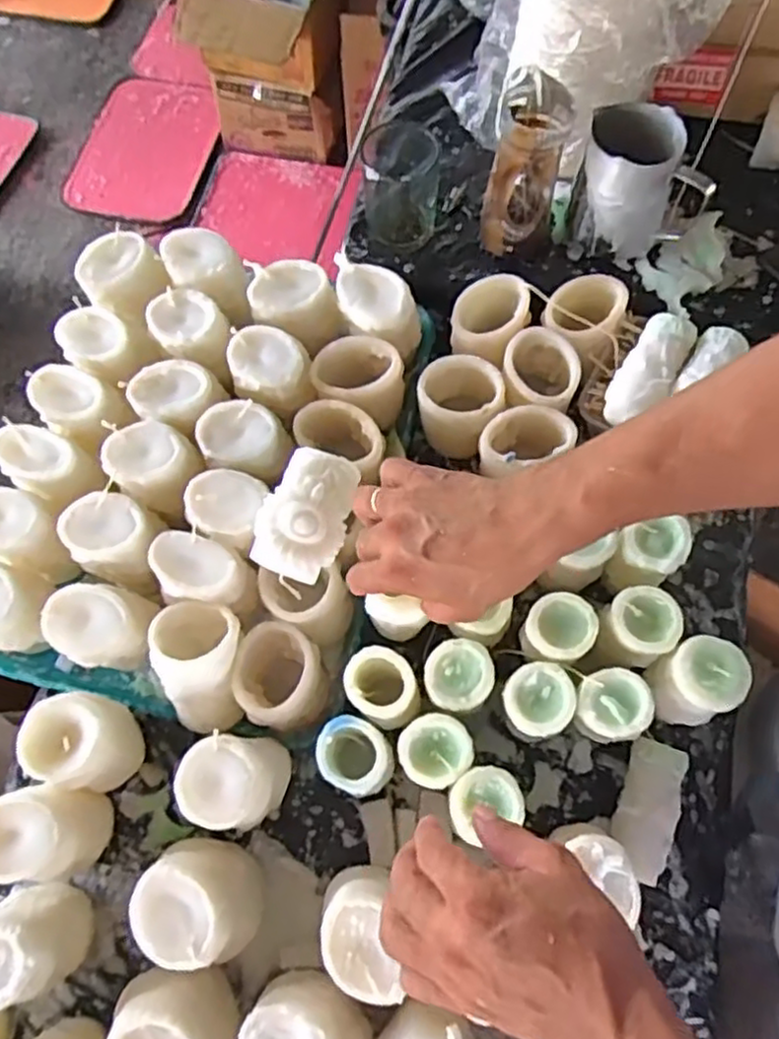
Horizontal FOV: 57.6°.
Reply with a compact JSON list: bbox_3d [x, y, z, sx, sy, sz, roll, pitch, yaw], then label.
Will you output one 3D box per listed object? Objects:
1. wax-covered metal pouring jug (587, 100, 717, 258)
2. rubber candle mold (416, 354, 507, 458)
[{"bbox_3d":[0.231,-0.308,0.650,0.113,0.096,0.089,22,73,10],"label":"wax-covered metal pouring jug"},{"bbox_3d":[0.065,-0.101,0.651,0.072,0.087,0.057,14,71,7],"label":"rubber candle mold"}]

